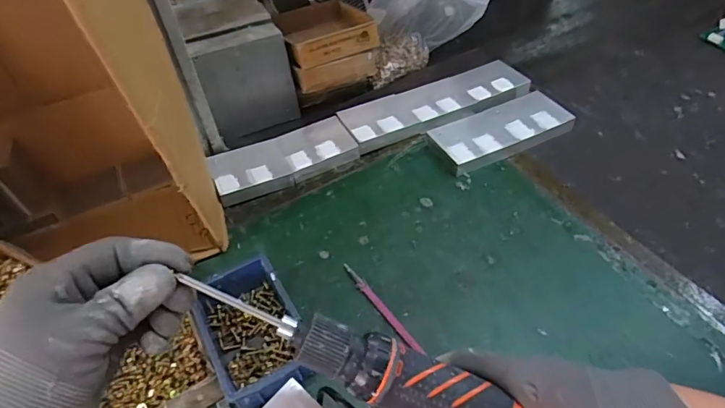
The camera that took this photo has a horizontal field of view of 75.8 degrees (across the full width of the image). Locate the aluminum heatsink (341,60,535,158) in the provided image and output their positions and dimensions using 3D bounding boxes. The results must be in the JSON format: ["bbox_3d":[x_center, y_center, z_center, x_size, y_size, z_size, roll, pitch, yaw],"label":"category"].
[{"bbox_3d":[0.122,-0.163,0.758,0.312,0.032,0.099,-21,49,-12],"label":"aluminum heatsink"}]

